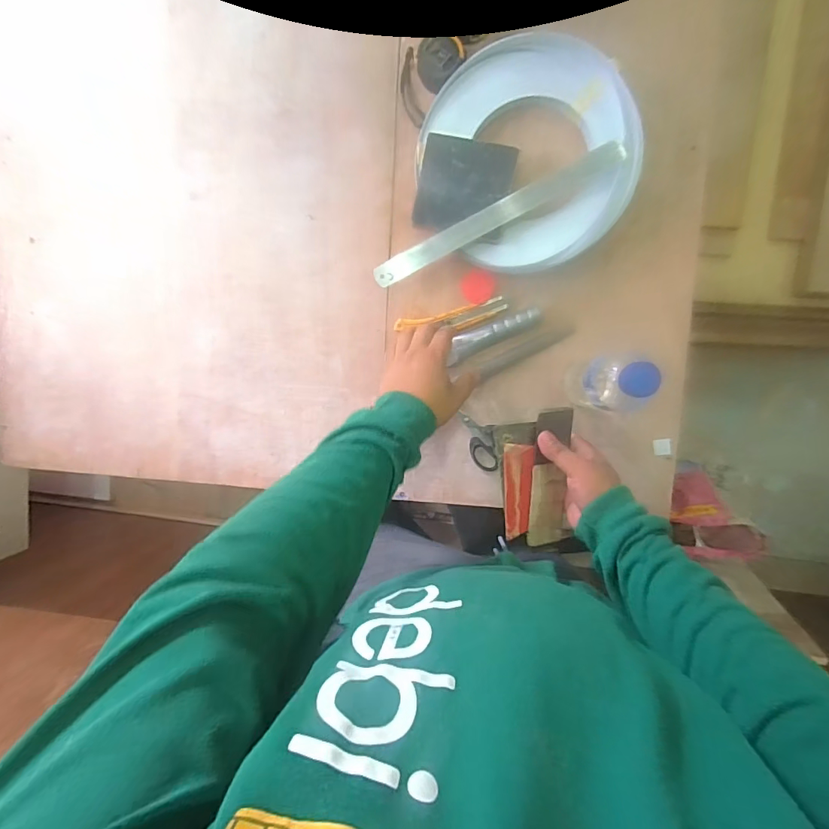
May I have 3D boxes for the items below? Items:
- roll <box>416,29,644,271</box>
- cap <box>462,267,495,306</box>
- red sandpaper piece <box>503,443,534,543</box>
[{"bbox_3d":[0.142,-0.316,0.544,0.244,0.039,0.255,1,96,6],"label":"roll"},{"bbox_3d":[0.081,-0.165,0.571,0.041,0.019,0.040,1,96,6],"label":"cap"},{"bbox_3d":[0.117,0.087,0.502,0.034,0.004,0.108,-4,101,-17],"label":"red sandpaper piece"}]

